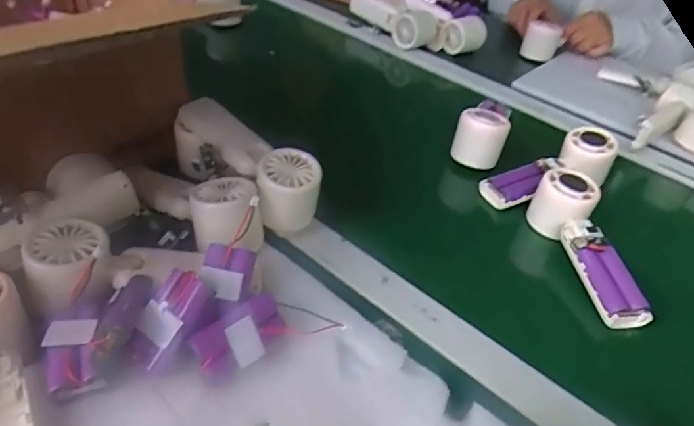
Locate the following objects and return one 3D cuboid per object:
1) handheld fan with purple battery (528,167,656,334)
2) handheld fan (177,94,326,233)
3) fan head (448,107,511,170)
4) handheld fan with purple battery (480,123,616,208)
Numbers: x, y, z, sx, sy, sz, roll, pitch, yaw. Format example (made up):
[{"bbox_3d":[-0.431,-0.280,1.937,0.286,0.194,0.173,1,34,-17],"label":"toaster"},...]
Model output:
[{"bbox_3d":[0.228,0.027,0.473,0.045,0.056,0.155,-3,40,-11],"label":"handheld fan with purple battery"},{"bbox_3d":[-0.102,-0.042,0.471,0.168,0.064,0.063,26,43,23],"label":"handheld fan"},{"bbox_3d":[0.153,-0.087,0.587,0.056,0.064,0.041,9,22,-15],"label":"fan head"},{"bbox_3d":[0.226,-0.044,0.565,0.163,0.043,0.049,-22,47,-15],"label":"handheld fan with purple battery"}]

